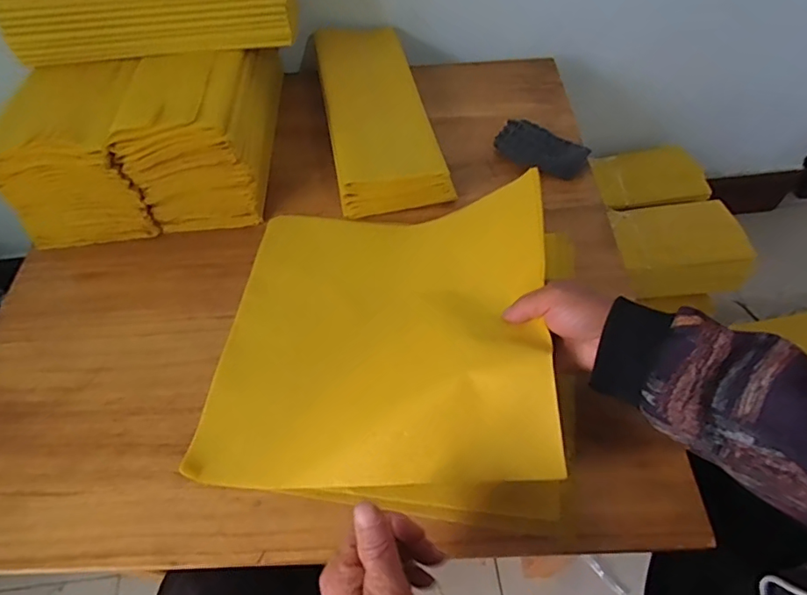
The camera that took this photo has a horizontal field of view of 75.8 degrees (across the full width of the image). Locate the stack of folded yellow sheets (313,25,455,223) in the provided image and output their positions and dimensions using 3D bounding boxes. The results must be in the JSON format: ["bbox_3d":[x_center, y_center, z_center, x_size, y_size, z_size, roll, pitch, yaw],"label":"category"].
[{"bbox_3d":[-0.033,-0.243,0.661,0.131,0.071,0.307,-10,56,-4],"label":"stack of folded yellow sheets"}]

